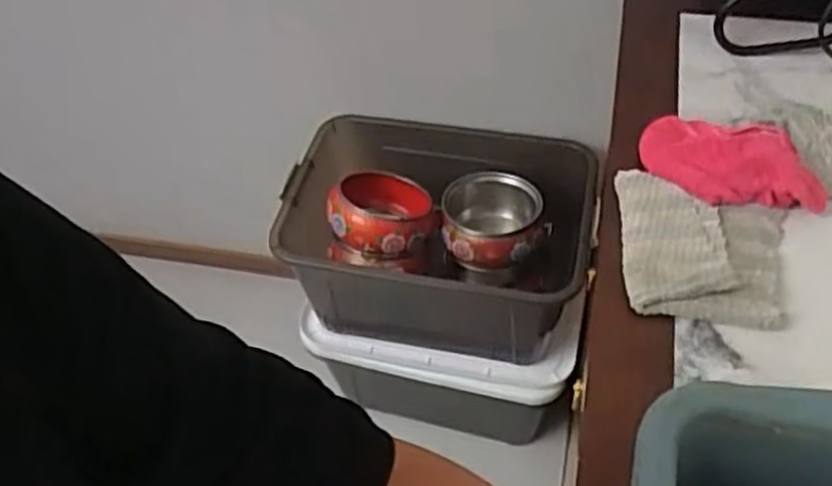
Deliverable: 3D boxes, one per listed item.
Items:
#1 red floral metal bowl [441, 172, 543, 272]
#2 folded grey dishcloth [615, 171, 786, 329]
[{"bbox_3d":[0.129,-0.032,1.325,0.160,0.092,0.159,-2,50,3],"label":"red floral metal bowl"},{"bbox_3d":[0.266,0.002,0.732,0.152,0.020,0.161,9,52,12],"label":"folded grey dishcloth"}]

